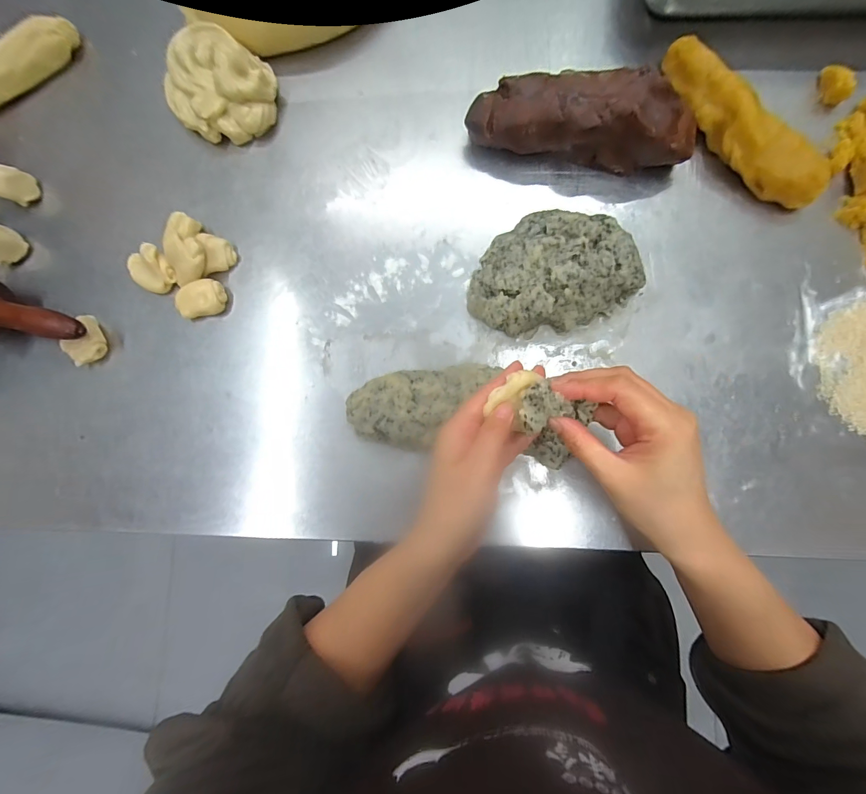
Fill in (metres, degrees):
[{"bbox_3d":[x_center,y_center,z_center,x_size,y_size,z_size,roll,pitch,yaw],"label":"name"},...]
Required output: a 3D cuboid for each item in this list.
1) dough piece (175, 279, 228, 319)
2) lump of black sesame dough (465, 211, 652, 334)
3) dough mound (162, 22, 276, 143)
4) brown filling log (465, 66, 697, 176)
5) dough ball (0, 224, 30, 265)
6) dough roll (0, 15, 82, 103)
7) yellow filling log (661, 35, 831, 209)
[{"bbox_3d":[-0.227,-0.096,0.365,0.046,0.017,0.032,-9,83,4],"label":"dough piece"},{"bbox_3d":[0.107,-0.115,0.332,0.152,0.040,0.105,-7,83,4],"label":"lump of black sesame dough"},{"bbox_3d":[-0.215,-0.312,0.375,0.100,0.043,0.099,-1,84,5],"label":"dough mound"},{"bbox_3d":[0.132,-0.249,0.337,0.197,0.054,0.056,12,85,6],"label":"brown filling log"},{"bbox_3d":[-0.449,-0.160,0.386,0.026,0.034,0.035,-33,82,1],"label":"dough ball"},{"bbox_3d":[-0.464,-0.366,0.412,0.152,0.031,0.035,-33,82,1],"label":"dough roll"},{"bbox_3d":[0.267,-0.241,0.331,0.043,0.041,0.187,-38,82,0],"label":"yellow filling log"}]

